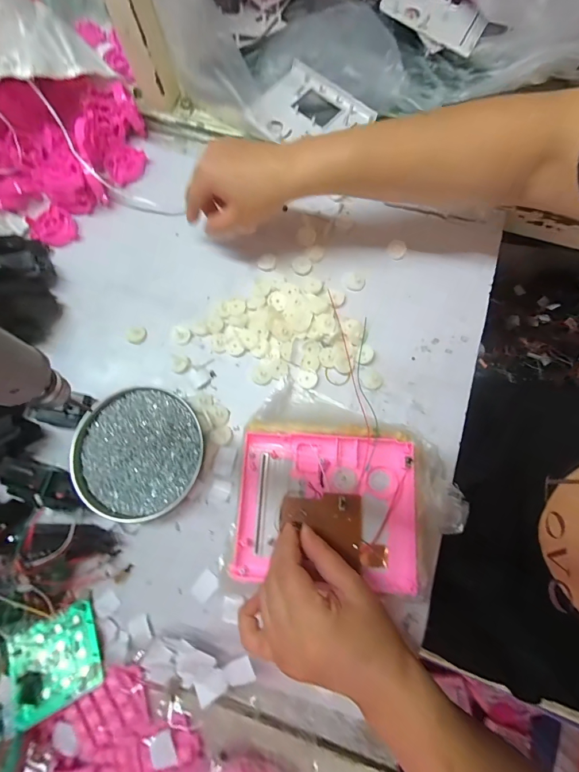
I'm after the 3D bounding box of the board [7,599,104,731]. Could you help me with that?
[{"bbox_3d":[-0.209,0.244,0.298,0.063,0.012,0.070,-20,60,-24],"label":"board"}]

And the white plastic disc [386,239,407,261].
[{"bbox_3d":[0.132,-0.169,0.413,0.022,0.004,0.027,20,80,5],"label":"white plastic disc"}]

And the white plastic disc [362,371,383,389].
[{"bbox_3d":[0.094,-0.007,0.379,0.023,0.004,0.021,0,79,1],"label":"white plastic disc"}]

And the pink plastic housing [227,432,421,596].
[{"bbox_3d":[0.035,0.114,0.318,0.166,0.020,0.132,5,79,2],"label":"pink plastic housing"}]

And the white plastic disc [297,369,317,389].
[{"bbox_3d":[0.019,-0.008,0.376,0.022,0.005,0.020,-2,79,12],"label":"white plastic disc"}]

